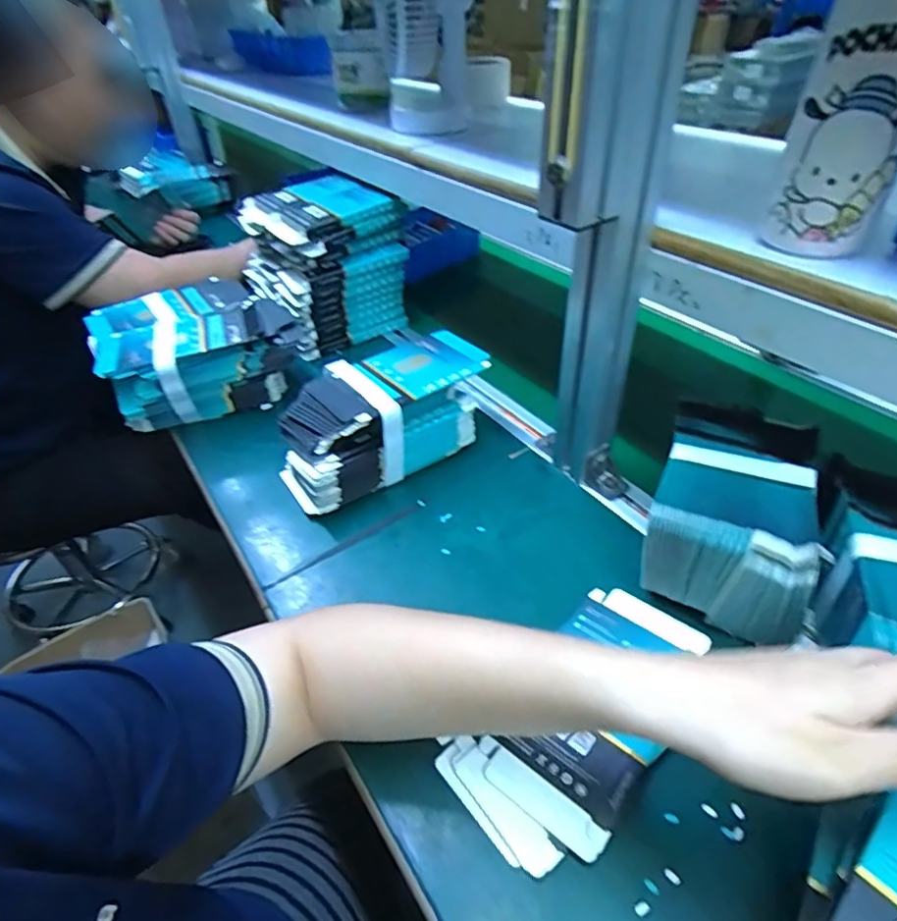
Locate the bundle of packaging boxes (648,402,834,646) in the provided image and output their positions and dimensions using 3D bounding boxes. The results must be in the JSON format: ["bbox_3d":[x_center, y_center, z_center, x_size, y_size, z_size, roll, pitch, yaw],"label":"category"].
[{"bbox_3d":[0.215,0.049,0.435,0.111,0.095,0.146,17,44,21],"label":"bundle of packaging boxes"}]

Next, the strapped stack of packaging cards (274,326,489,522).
[{"bbox_3d":[-0.064,-0.045,0.569,0.223,0.091,0.109,-25,46,-21],"label":"strapped stack of packaging cards"}]

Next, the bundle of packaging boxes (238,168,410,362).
[{"bbox_3d":[-0.172,-0.282,0.784,0.171,0.163,0.229,-25,46,-21],"label":"bundle of packaging boxes"}]

